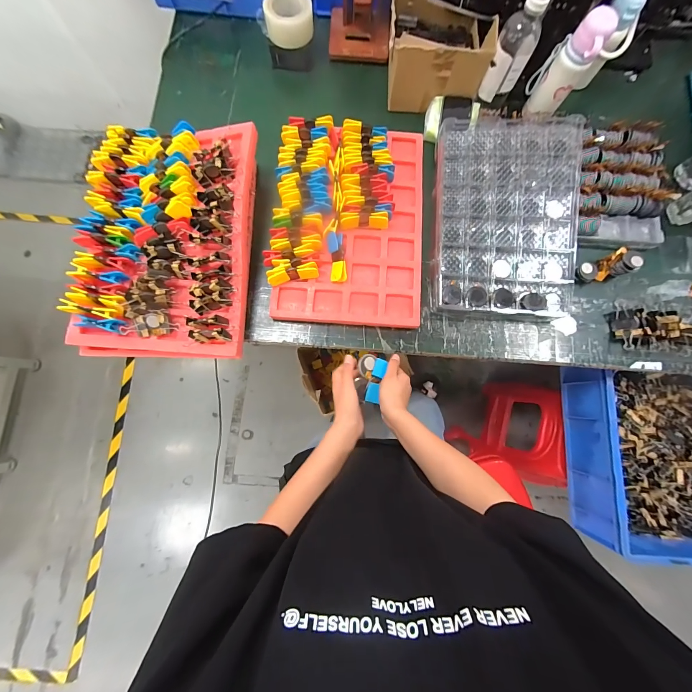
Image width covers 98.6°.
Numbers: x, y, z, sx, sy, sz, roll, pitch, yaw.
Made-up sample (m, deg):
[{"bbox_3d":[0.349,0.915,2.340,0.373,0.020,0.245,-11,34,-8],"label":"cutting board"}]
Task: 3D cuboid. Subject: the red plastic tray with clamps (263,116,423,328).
[{"bbox_3d":[0.008,-0.296,0.694,0.337,0.056,0.486,4,80,-1],"label":"red plastic tray with clamps"}]

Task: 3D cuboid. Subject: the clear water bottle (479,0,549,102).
[{"bbox_3d":[0.367,-0.643,0.649,0.078,0.166,0.066,18,80,2],"label":"clear water bottle"}]

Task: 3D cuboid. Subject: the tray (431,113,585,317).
[{"bbox_3d":[0.361,-0.299,0.672,0.310,0.037,0.444,2,89,3],"label":"tray"}]

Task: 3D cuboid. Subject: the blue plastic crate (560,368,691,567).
[{"bbox_3d":[0.805,0.295,0.783,0.340,0.161,0.427,4,80,-1],"label":"blue plastic crate"}]

